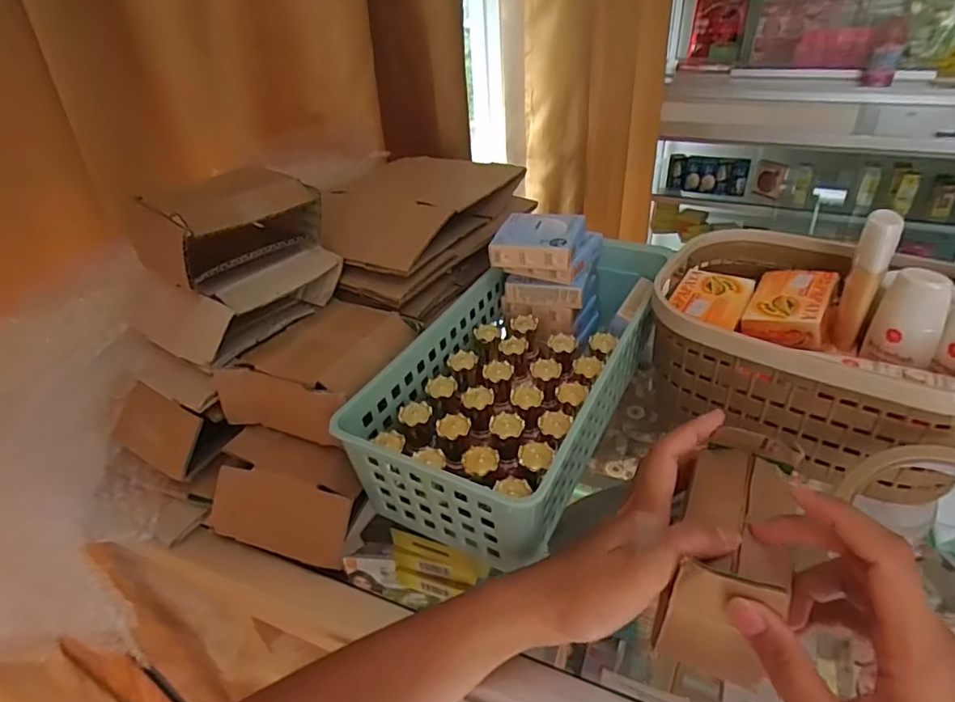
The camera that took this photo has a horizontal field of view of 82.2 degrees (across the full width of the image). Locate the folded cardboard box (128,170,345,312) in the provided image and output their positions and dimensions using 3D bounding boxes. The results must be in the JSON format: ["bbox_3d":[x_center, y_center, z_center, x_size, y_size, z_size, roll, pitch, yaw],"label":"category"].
[{"bbox_3d":[-0.174,-0.076,0.412,0.086,0.088,0.111,26,45,35],"label":"folded cardboard box"}]

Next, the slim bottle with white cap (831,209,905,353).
[{"bbox_3d":[0.257,-0.045,0.366,0.020,0.093,0.022,18,41,28],"label":"slim bottle with white cap"}]

